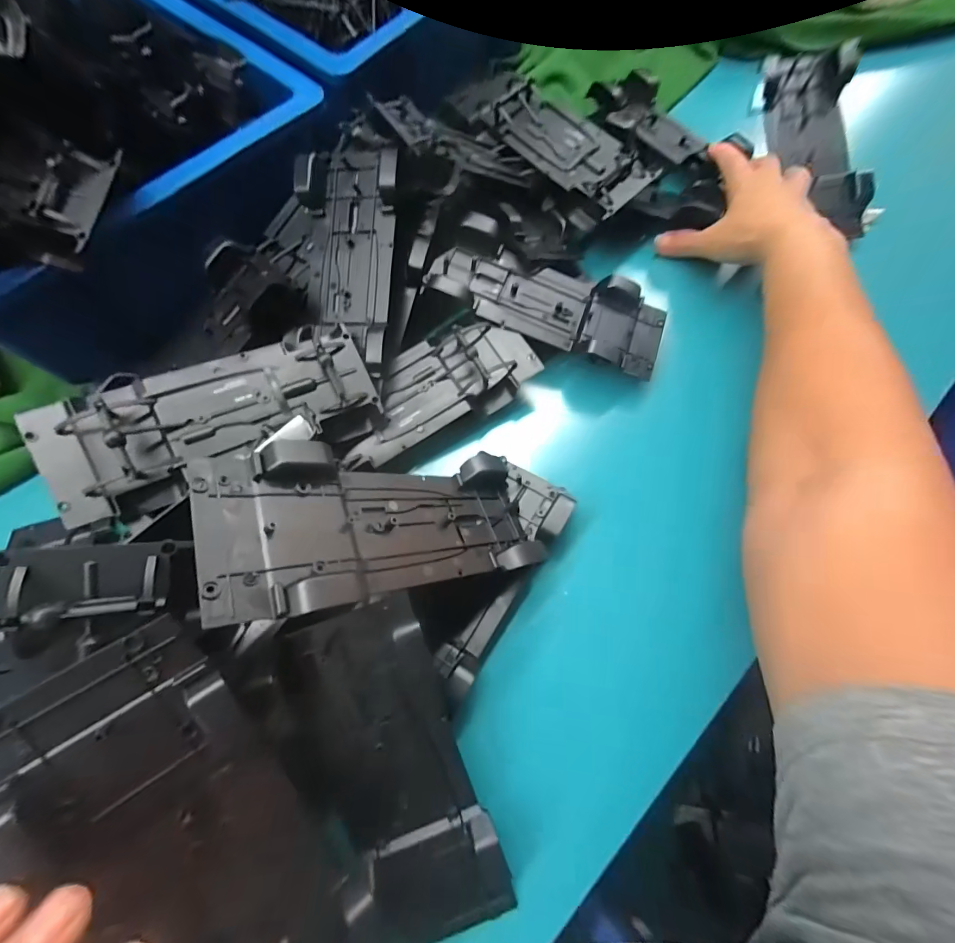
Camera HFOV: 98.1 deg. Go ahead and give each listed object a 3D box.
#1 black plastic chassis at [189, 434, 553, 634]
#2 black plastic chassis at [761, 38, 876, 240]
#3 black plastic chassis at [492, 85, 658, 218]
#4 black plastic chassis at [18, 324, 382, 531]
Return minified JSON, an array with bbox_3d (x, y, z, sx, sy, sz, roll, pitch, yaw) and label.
[{"bbox_3d":[-0.039,0.025,0.224,0.189,0.024,0.077,2,62,-46],"label":"black plastic chassis"},{"bbox_3d":[0.319,-0.313,0.398,0.078,0.039,0.188,-4,84,16],"label":"black plastic chassis"},{"bbox_3d":[0.083,-0.288,0.376,0.066,0.026,0.154,-40,75,-13],"label":"black plastic chassis"},{"bbox_3d":[-0.167,-0.036,0.273,0.193,0.033,0.086,-26,90,-17],"label":"black plastic chassis"}]

